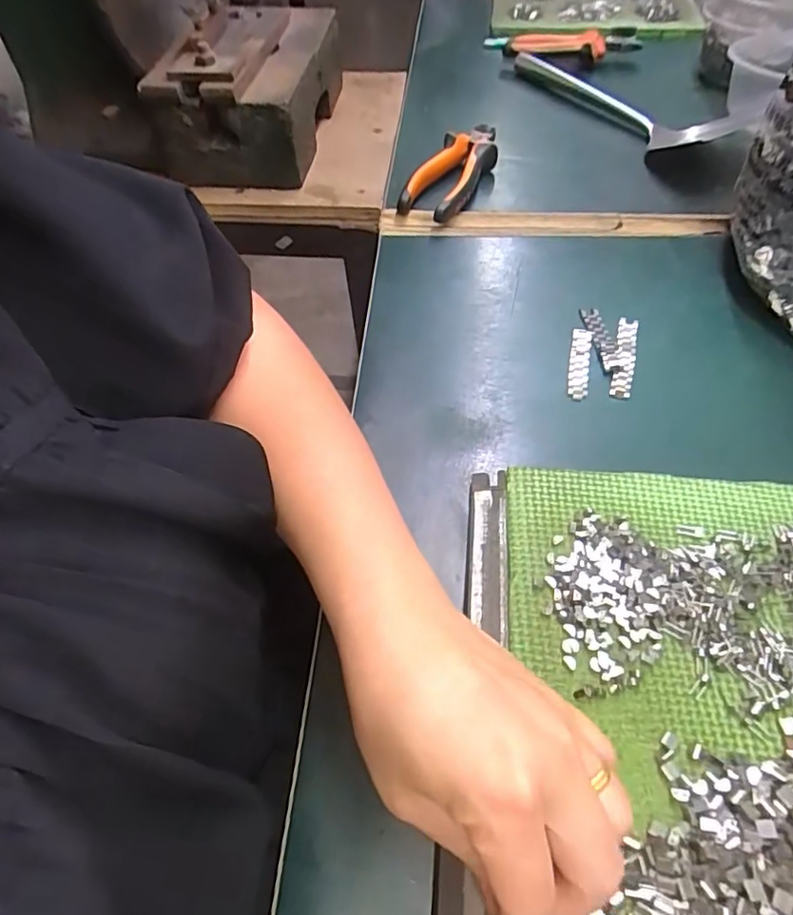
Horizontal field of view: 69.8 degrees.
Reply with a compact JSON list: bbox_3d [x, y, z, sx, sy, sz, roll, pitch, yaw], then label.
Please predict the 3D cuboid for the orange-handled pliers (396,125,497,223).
[{"bbox_3d":[0.058,-0.262,0.514,0.051,0.030,0.141,23,58,18],"label":"orange-handled pliers"}]

